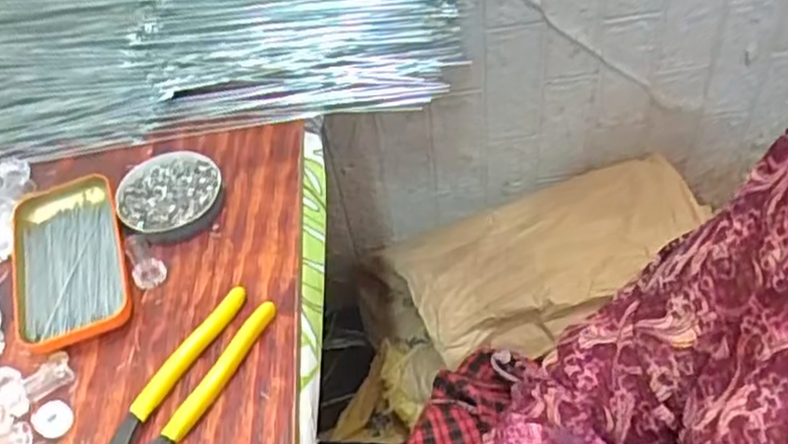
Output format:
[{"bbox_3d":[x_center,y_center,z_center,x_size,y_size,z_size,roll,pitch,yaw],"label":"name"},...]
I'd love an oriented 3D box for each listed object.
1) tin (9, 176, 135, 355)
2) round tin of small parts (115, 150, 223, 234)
[{"bbox_3d":[-0.241,0.027,0.531,0.082,0.017,0.146,-20,52,-8],"label":"tin"},{"bbox_3d":[-0.178,-0.023,0.571,0.081,0.016,0.080,-4,52,5],"label":"round tin of small parts"}]

